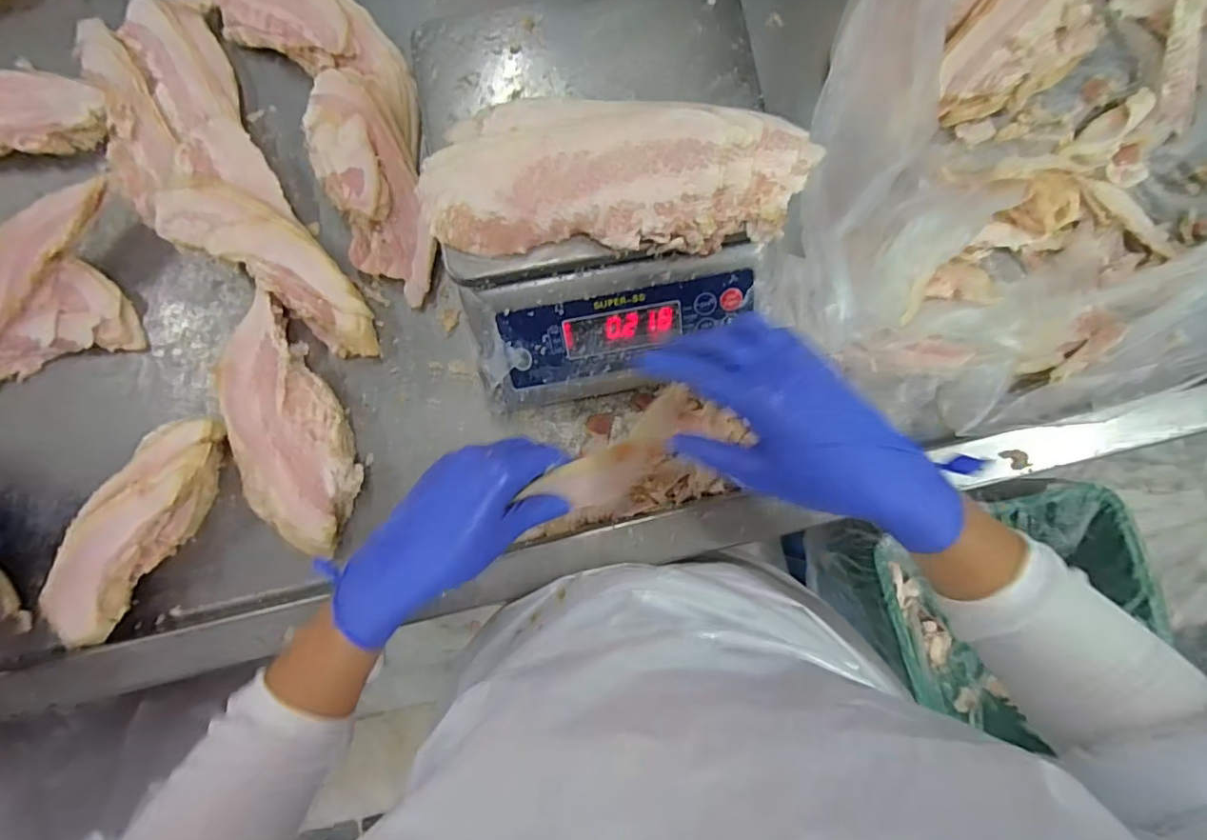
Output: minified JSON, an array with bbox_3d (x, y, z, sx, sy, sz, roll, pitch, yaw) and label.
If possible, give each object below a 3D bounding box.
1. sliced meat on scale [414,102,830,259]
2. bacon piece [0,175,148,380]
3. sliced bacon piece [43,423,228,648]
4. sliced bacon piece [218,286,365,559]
[{"bbox_3d":[0.007,-0.154,0.344,0.236,0.028,0.090,-1,82,2],"label":"sliced meat on scale"},{"bbox_3d":[-0.508,-0.105,0.458,0.215,0.041,0.139,-11,82,1],"label":"bacon piece"},{"bbox_3d":[-0.354,0.079,0.428,0.055,0.052,0.173,27,84,5],"label":"sliced bacon piece"},{"bbox_3d":[-0.248,0.004,0.438,0.085,0.037,0.208,-22,82,-1],"label":"sliced bacon piece"}]

